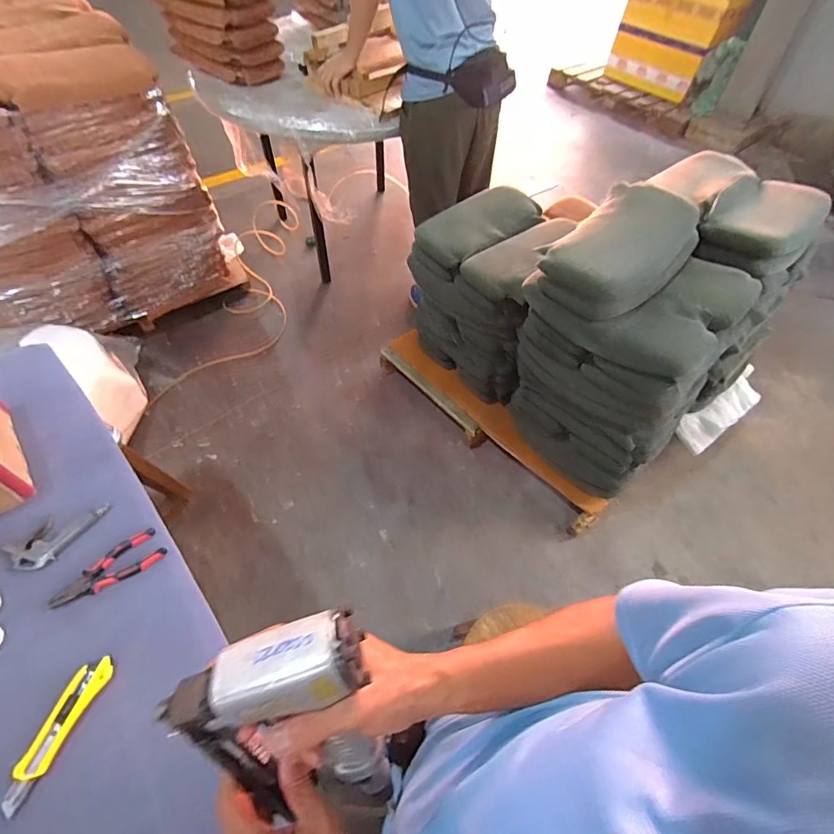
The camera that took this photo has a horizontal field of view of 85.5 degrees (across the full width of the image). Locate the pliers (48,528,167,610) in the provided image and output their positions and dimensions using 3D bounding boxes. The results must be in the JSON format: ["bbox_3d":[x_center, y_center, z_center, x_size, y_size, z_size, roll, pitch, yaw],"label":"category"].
[{"bbox_3d":[-0.473,0.237,0.692,0.154,0.020,0.062,-36,63,-24],"label":"pliers"}]

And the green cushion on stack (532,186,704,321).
[{"bbox_3d":[0.510,-0.433,1.112,0.265,0.108,0.436,39,62,23],"label":"green cushion on stack"}]

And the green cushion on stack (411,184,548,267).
[{"bbox_3d":[0.214,-0.632,1.445,0.442,0.090,0.213,-29,61,-21],"label":"green cushion on stack"}]

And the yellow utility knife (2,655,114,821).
[{"bbox_3d":[-0.458,0.395,0.575,0.036,0.015,0.166,18,56,10],"label":"yellow utility knife"}]

